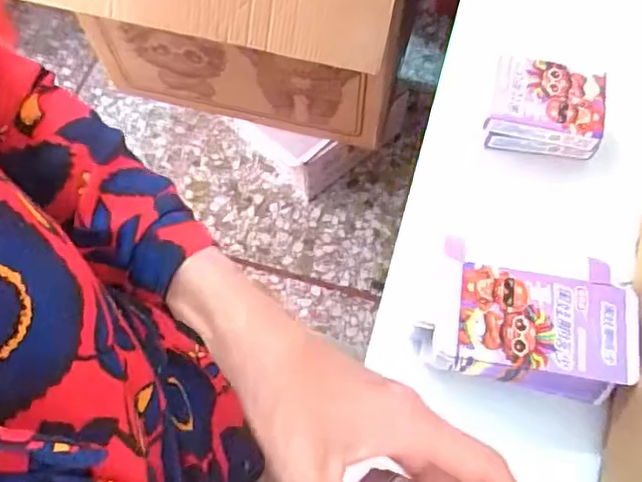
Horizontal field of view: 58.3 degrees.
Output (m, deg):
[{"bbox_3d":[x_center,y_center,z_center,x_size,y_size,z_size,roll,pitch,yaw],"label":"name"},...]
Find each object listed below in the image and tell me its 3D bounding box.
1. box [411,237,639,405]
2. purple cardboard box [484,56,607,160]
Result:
[{"bbox_3d":[0.141,0.059,0.405,0.137,0.061,0.091,9,67,4],"label":"box"},{"bbox_3d":[0.183,-0.107,0.477,0.091,0.053,0.066,11,68,4],"label":"purple cardboard box"}]

